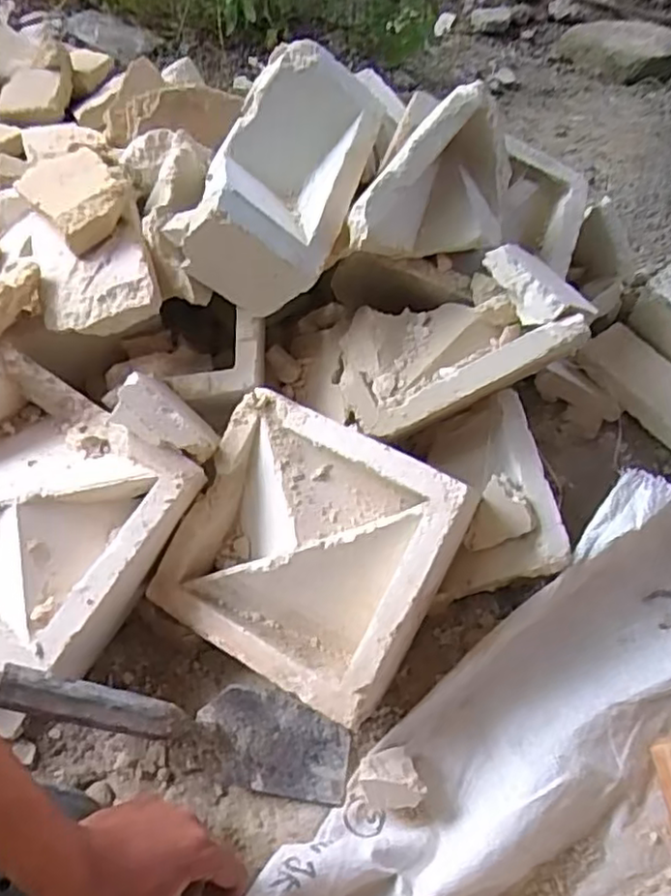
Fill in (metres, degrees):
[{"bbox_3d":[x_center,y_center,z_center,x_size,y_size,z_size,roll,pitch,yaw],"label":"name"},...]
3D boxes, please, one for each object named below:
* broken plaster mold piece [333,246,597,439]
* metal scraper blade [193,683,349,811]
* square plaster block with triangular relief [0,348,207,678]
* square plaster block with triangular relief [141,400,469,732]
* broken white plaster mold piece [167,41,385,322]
[{"bbox_3d":[0.108,-0.088,0.601,0.219,0.100,0.128,-28,59,12],"label":"broken plaster mold piece"},{"bbox_3d":[-0.046,0.232,0.530,0.122,0.006,0.071,18,63,-12],"label":"metal scraper blade"},{"bbox_3d":[-0.239,0.052,0.539,0.204,0.095,0.203,31,65,10],"label":"square plaster block with triangular relief"},{"bbox_3d":[-0.017,0.082,0.550,0.204,0.071,0.198,26,91,21],"label":"square plaster block with triangular relief"},{"bbox_3d":[-0.041,-0.226,0.576,0.132,0.108,0.200,25,64,7],"label":"broken white plaster mold piece"}]

